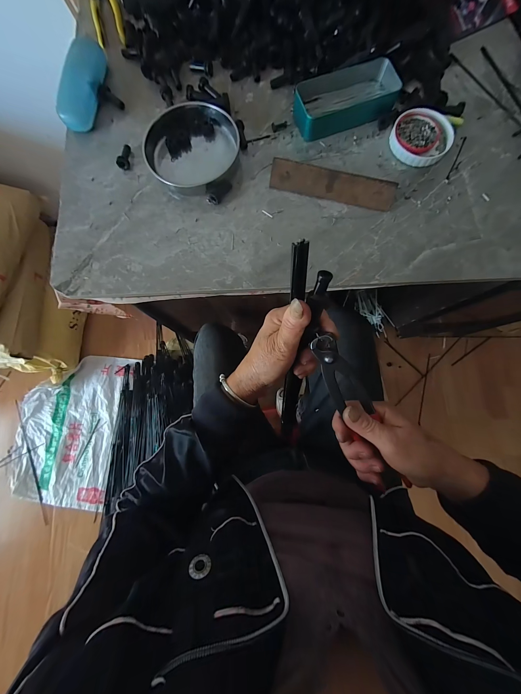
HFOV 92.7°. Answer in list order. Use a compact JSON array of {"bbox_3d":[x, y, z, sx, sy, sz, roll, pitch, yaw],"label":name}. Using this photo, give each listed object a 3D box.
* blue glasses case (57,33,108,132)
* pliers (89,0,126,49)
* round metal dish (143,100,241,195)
[{"bbox_3d":[-0.277,-0.420,0.394,0.046,0.040,0.166,6,80,2],"label":"blue glasses case"},{"bbox_3d":[-0.270,-0.592,0.428,0.047,0.013,0.172,-16,80,-2],"label":"pliers"},{"bbox_3d":[-0.102,-0.302,0.373,0.136,0.032,0.135,0,80,1],"label":"round metal dish"}]

